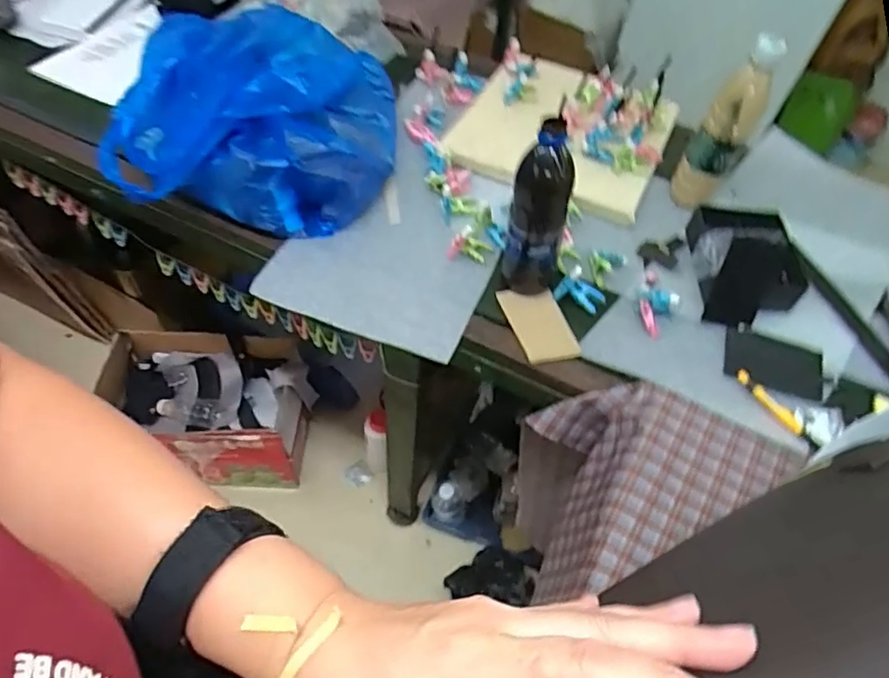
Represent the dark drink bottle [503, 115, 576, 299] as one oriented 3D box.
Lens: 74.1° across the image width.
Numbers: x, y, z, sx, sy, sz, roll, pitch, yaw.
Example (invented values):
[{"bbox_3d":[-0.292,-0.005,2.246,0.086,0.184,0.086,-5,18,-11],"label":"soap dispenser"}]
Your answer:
[{"bbox_3d":[0.106,-0.138,0.660,0.065,0.204,0.053,11,54,4],"label":"dark drink bottle"}]

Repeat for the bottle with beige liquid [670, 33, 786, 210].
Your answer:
[{"bbox_3d":[0.375,-0.282,0.780,0.069,0.220,0.078,28,56,14],"label":"bottle with beige liquid"}]

